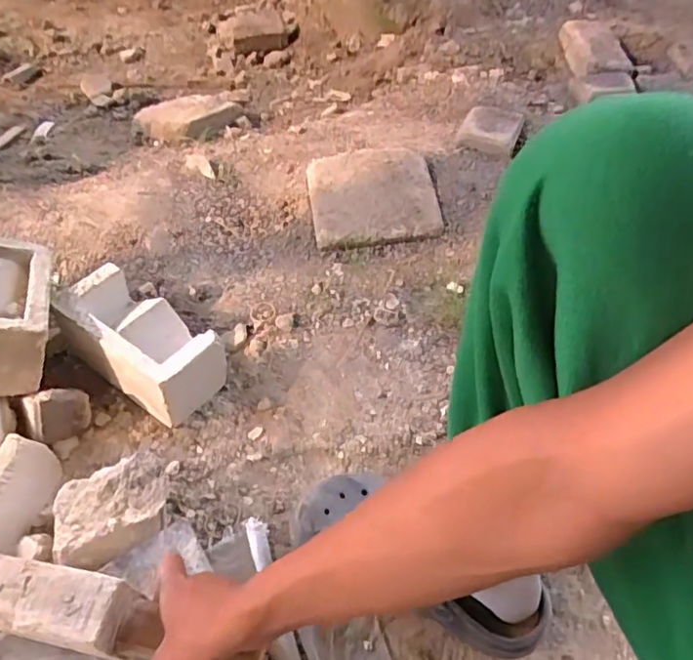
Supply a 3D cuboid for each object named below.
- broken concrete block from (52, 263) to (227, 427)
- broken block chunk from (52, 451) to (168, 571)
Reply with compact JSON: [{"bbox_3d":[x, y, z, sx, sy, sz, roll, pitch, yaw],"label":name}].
[{"bbox_3d":[-0.268,0.020,0.766,0.206,0.118,0.106,30,56,18],"label":"broken concrete block"},{"bbox_3d":[-0.235,0.181,0.585,0.115,0.037,0.089,-19,56,-18],"label":"broken block chunk"}]

